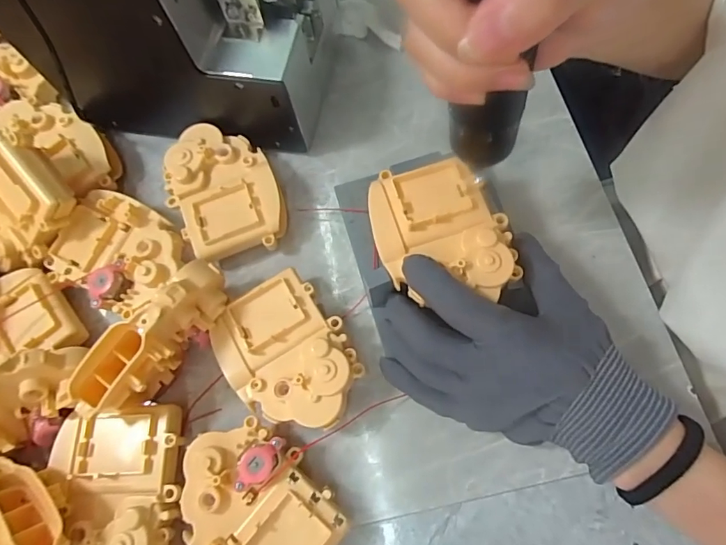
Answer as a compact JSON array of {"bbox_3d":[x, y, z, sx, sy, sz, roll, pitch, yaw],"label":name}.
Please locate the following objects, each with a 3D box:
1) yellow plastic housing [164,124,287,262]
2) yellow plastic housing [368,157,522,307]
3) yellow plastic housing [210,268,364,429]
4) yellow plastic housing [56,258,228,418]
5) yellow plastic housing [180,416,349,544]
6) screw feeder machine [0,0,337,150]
[{"bbox_3d":[-0.099,-0.057,0.333,0.071,0.029,0.097,-23,71,-3],"label":"yellow plastic housing"},{"bbox_3d":[0.046,-0.027,0.270,0.077,0.019,0.086,-7,69,-4],"label":"yellow plastic housing"},{"bbox_3d":[-0.046,0.052,0.289,0.070,0.034,0.094,-37,72,-8],"label":"yellow plastic housing"},{"bbox_3d":[-0.124,0.042,0.270,0.040,0.052,0.115,42,80,16],"label":"yellow plastic housing"},{"bbox_3d":[-0.061,0.134,0.260,0.096,0.032,0.071,39,79,16],"label":"yellow plastic housing"},{"bbox_3d":[-0.123,-0.186,0.323,0.181,0.144,0.128,8,72,8],"label":"screw feeder machine"}]

